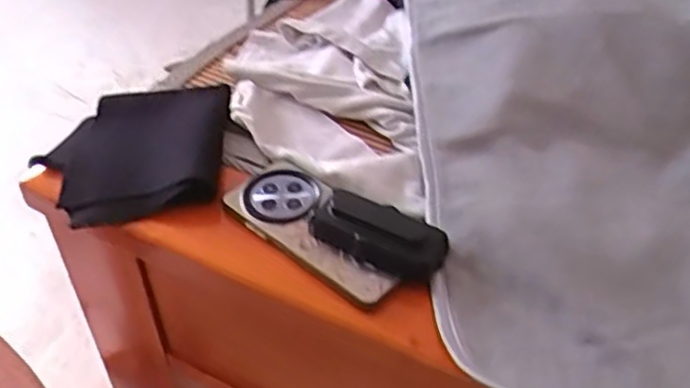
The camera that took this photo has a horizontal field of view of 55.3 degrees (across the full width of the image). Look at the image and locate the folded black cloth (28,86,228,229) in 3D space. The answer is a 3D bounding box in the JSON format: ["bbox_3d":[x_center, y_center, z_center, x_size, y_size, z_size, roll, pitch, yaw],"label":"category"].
[{"bbox_3d":[-0.198,-0.043,0.631,0.160,0.023,0.192,-2,41,-4],"label":"folded black cloth"}]

